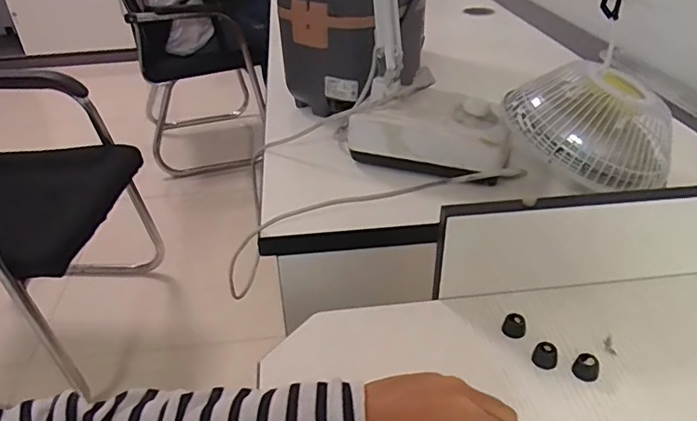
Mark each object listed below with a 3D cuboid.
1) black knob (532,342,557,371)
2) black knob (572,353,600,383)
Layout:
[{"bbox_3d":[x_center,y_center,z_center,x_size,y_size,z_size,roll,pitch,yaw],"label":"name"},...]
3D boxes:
[{"bbox_3d":[0.153,0.112,0.419,0.017,0.014,0.015,15,37,24],"label":"black knob"},{"bbox_3d":[0.180,0.118,0.408,0.018,0.015,0.017,17,38,26],"label":"black knob"}]

